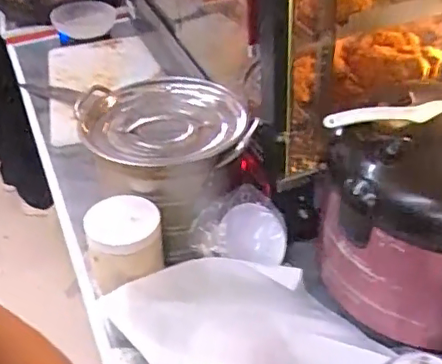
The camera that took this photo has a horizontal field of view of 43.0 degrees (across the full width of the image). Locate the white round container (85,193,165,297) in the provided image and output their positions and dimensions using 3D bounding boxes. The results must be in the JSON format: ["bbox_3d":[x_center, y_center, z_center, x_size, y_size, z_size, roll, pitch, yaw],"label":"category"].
[{"bbox_3d":[-0.116,0.075,0.683,0.087,0.075,0.093,-4,39,3],"label":"white round container"}]

